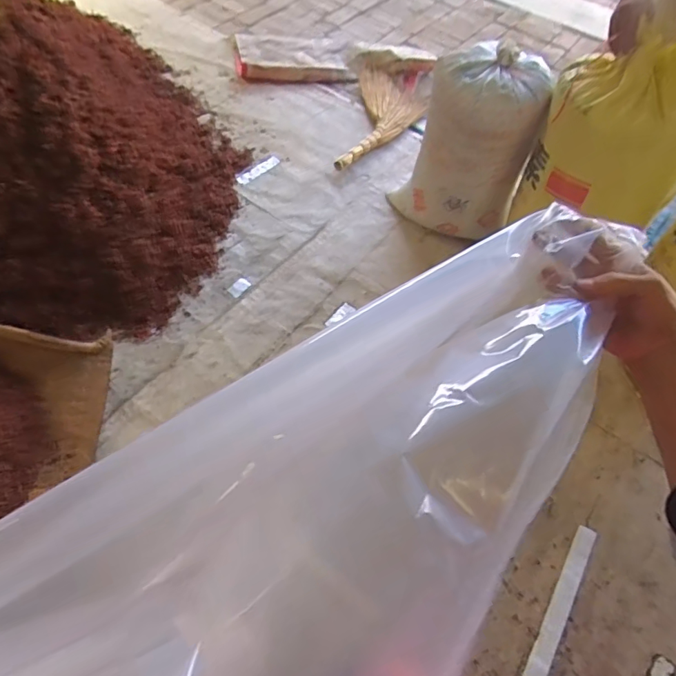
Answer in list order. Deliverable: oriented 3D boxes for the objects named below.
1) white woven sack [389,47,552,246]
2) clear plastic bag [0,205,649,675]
[{"bbox_3d":[0.442,-0.651,1.752,0.430,0.658,0.308,29,60,13],"label":"white woven sack"},{"bbox_3d":[-0.004,0.111,0.302,0.562,0.077,0.219,-34,65,-28],"label":"clear plastic bag"}]

